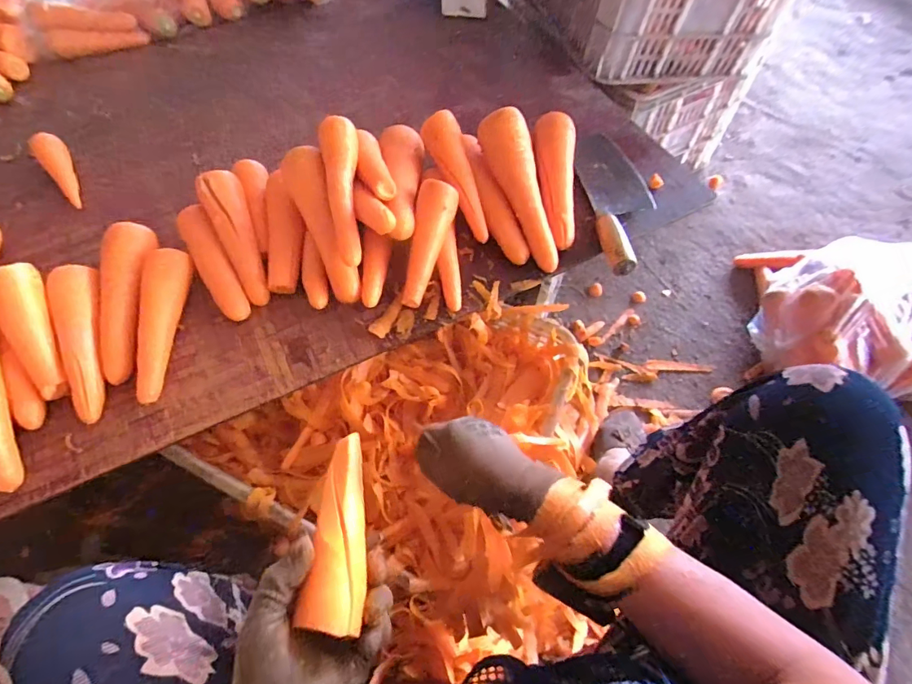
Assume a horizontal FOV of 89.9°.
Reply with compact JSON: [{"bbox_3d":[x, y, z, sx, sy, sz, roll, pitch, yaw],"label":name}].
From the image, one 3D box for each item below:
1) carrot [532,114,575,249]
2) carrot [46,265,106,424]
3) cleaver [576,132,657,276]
[{"bbox_3d":[0.137,-0.219,0.620,0.057,0.050,0.212,2,62,3],"label":"carrot"},{"bbox_3d":[-0.423,-0.004,0.517,0.046,0.040,0.190,-18,63,-8],"label":"carrot"},{"bbox_3d":[0.225,-0.200,0.620,0.089,0.026,0.250,-5,62,-1],"label":"cleaver"}]

